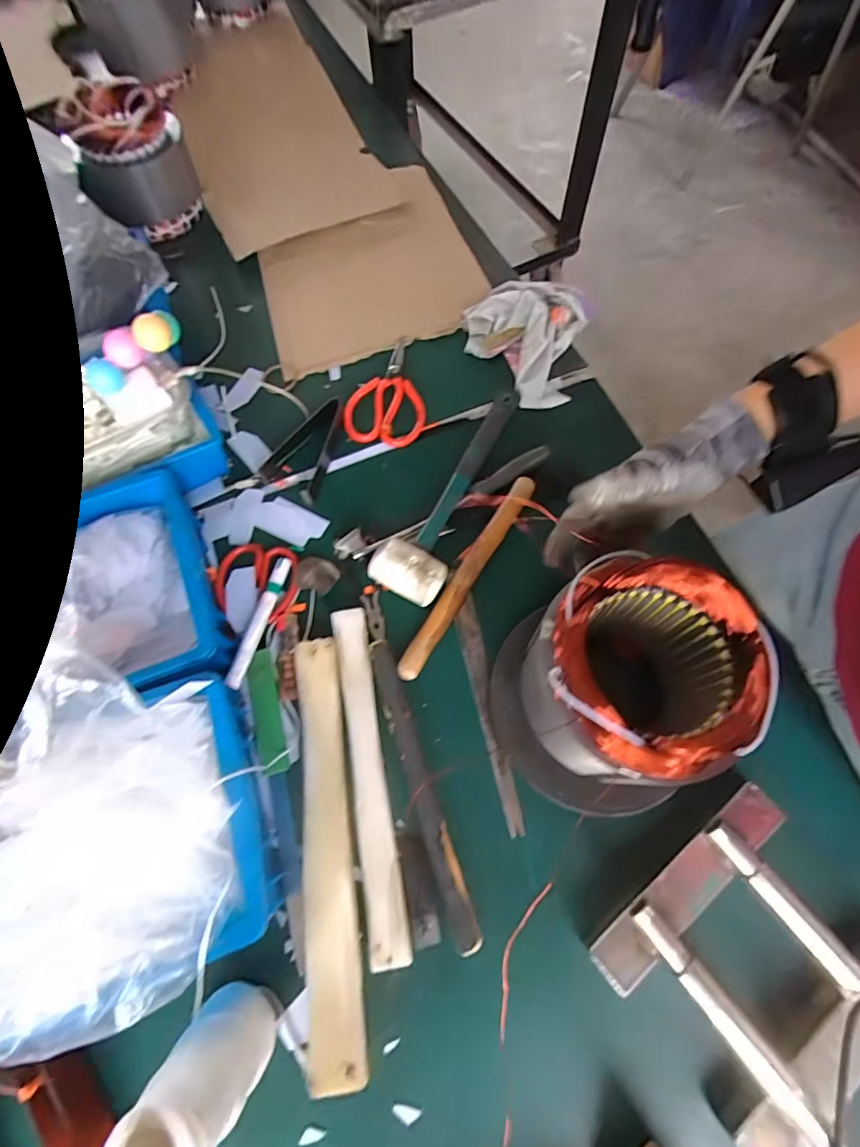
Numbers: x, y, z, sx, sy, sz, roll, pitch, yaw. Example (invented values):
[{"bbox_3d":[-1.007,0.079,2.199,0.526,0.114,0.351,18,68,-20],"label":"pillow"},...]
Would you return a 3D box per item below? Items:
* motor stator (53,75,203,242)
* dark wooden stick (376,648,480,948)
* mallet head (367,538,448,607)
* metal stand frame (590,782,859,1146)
[{"bbox_3d":[-0.387,-0.545,0.662,0.129,0.137,0.148,8,70,3],"label":"motor stator"},{"bbox_3d":[-0.008,0.189,0.447,0.022,0.017,0.262,-18,70,-6],"label":"dark wooden stick"},{"bbox_3d":[-0.021,0.000,0.504,0.073,0.046,0.046,26,72,10],"label":"mallet head"},{"bbox_3d":[0.252,0.304,0.385,0.189,0.045,0.179,-37,74,-12],"label":"metal stand frame"}]

